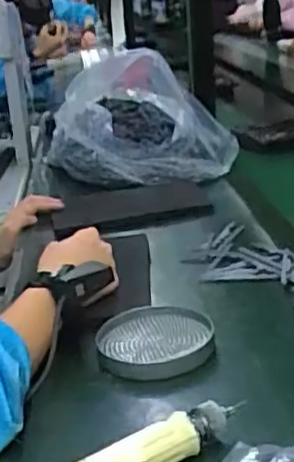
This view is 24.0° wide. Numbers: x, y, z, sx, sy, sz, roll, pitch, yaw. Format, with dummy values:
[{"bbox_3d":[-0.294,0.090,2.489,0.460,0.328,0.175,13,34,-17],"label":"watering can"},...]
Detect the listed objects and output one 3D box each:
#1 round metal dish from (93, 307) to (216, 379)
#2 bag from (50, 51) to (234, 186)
[{"bbox_3d":[0.007,0.110,0.689,0.111,0.024,0.117,-4,20,2],"label":"round metal dish"},{"bbox_3d":[-0.023,-0.202,1.285,0.267,0.215,0.302,-14,22,-23],"label":"bag"}]

